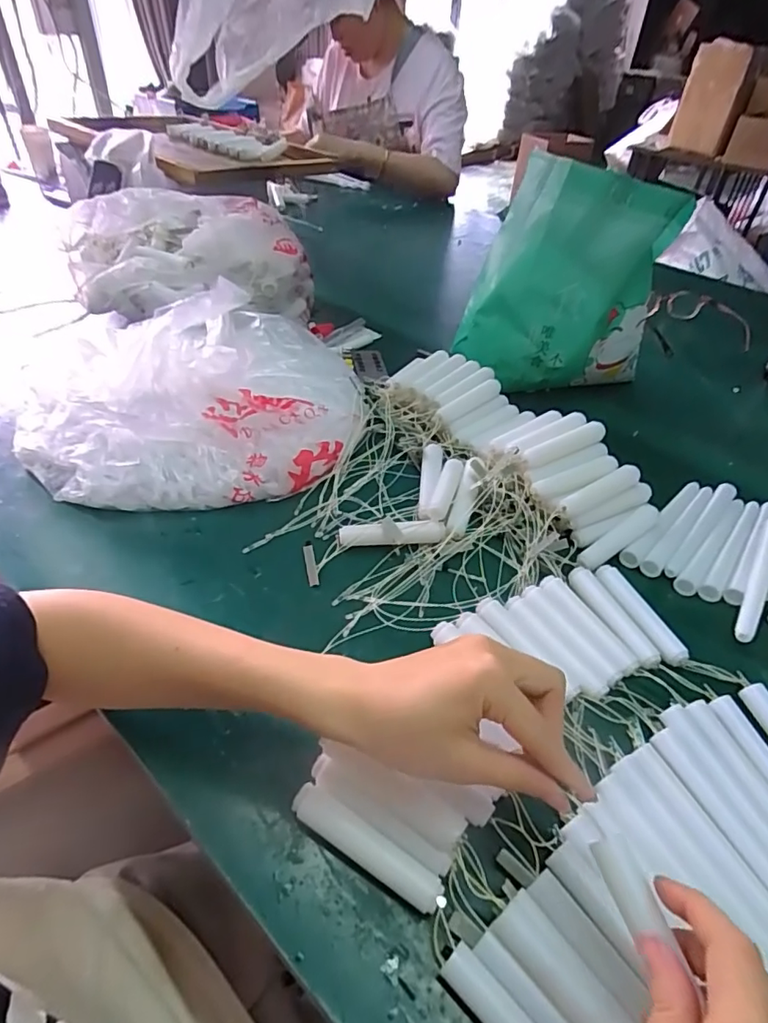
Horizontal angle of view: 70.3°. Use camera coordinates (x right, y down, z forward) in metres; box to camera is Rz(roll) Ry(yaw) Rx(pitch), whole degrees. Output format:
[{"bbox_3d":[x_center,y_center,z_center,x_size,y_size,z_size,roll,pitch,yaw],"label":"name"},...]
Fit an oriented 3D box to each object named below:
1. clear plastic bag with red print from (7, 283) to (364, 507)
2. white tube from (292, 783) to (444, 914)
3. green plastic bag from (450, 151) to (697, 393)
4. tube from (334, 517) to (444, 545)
[{"bbox_3d":[-0.189,-0.119,0.542,0.316,0.127,0.233,-5,44,-10],"label":"clear plastic bag with red print"},{"bbox_3d":[-0.011,0.180,0.292,0.088,0.016,0.017,26,47,21],"label":"white tube"},{"bbox_3d":[0.201,-0.251,0.627,0.214,0.239,0.105,16,45,12],"label":"green plastic bag"},{"bbox_3d":[0.007,0.020,0.470,0.090,0.022,0.018,0,44,-4],"label":"tube"}]

